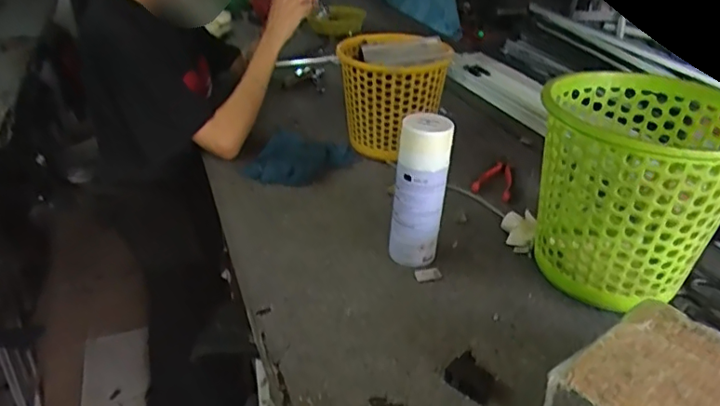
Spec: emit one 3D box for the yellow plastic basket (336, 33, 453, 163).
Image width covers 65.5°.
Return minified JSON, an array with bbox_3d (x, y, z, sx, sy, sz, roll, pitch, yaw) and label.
[{"bbox_3d":[0.054,-0.191,1.035,0.181,0.196,0.172,4,31,-1],"label":"yellow plastic basket"}]

